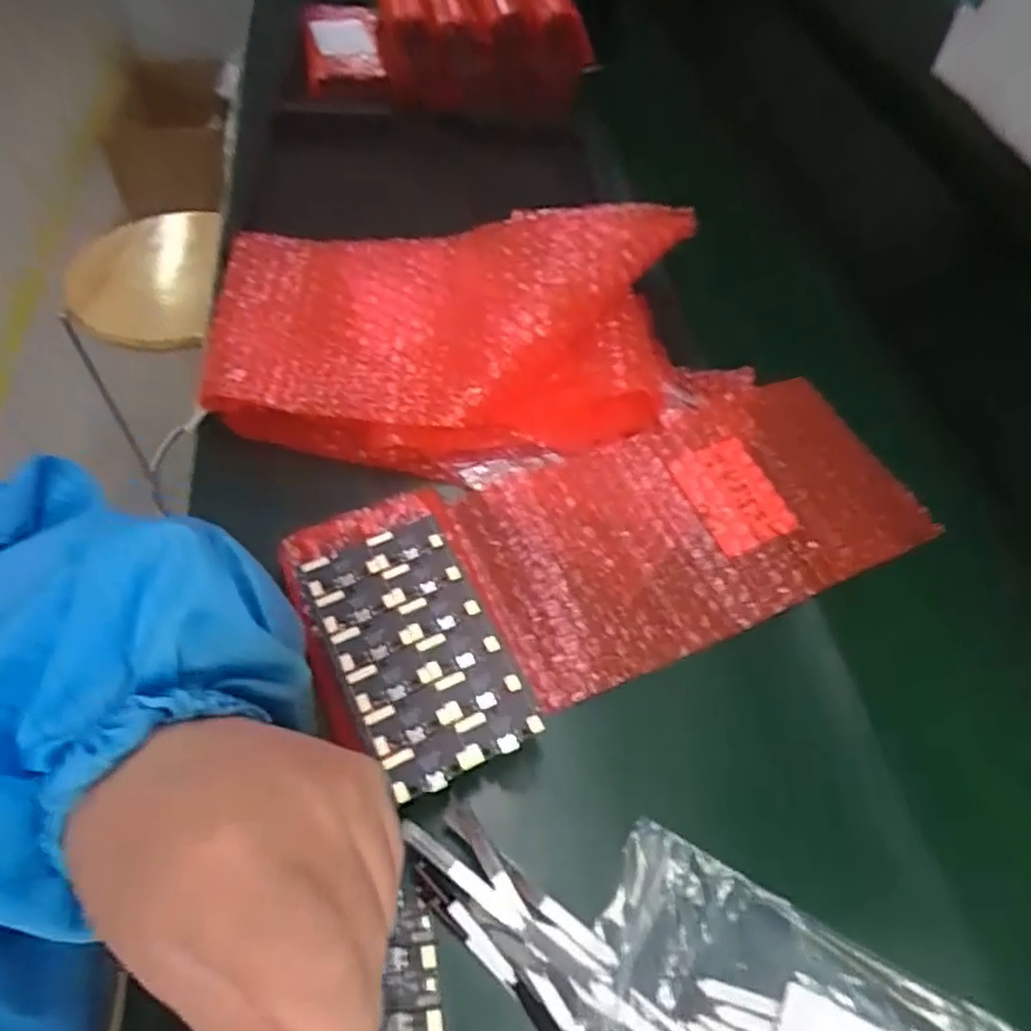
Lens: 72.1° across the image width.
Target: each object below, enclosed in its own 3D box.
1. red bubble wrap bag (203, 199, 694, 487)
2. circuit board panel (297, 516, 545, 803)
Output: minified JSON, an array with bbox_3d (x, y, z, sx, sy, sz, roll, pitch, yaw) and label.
[{"bbox_3d":[-0.041,-0.124,0.453,0.298,0.087,0.161,2,54,-2],"label":"red bubble wrap bag"},{"bbox_3d":[-0.050,0.064,0.351,0.074,0.004,0.133,-22,59,-17],"label":"circuit board panel"}]

